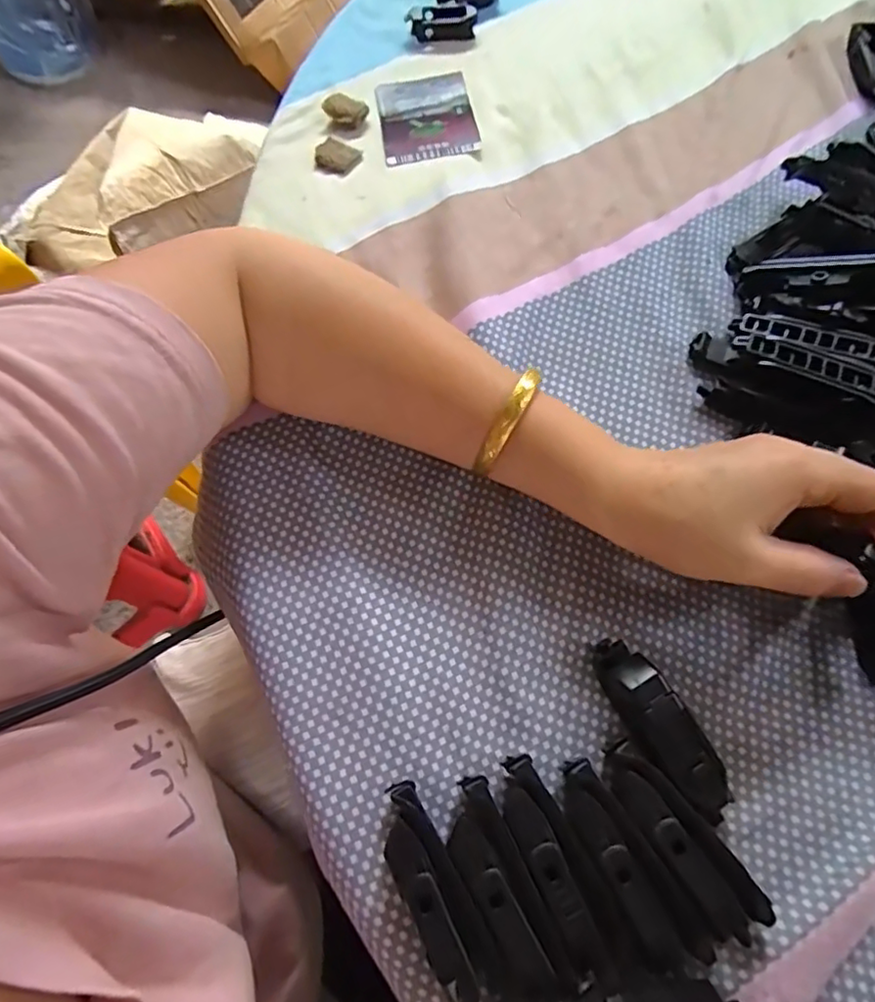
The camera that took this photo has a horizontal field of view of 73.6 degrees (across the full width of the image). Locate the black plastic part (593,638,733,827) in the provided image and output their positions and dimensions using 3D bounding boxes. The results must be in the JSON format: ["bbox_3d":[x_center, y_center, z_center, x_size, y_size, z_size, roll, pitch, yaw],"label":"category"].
[{"bbox_3d":[0.092,0.094,0.244,0.025,0.024,0.075,-29,72,-11],"label":"black plastic part"}]

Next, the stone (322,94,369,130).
[{"bbox_3d":[-0.061,-0.256,0.382,0.028,0.008,0.021,39,74,13],"label":"stone"}]

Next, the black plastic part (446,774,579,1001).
[{"bbox_3d":[0.025,0.149,0.224,0.023,0.021,0.077,-23,71,-9],"label":"black plastic part"}]

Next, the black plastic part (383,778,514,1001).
[{"bbox_3d":[0.001,0.153,0.223,0.021,0.022,0.085,-28,72,-10],"label":"black plastic part"}]

